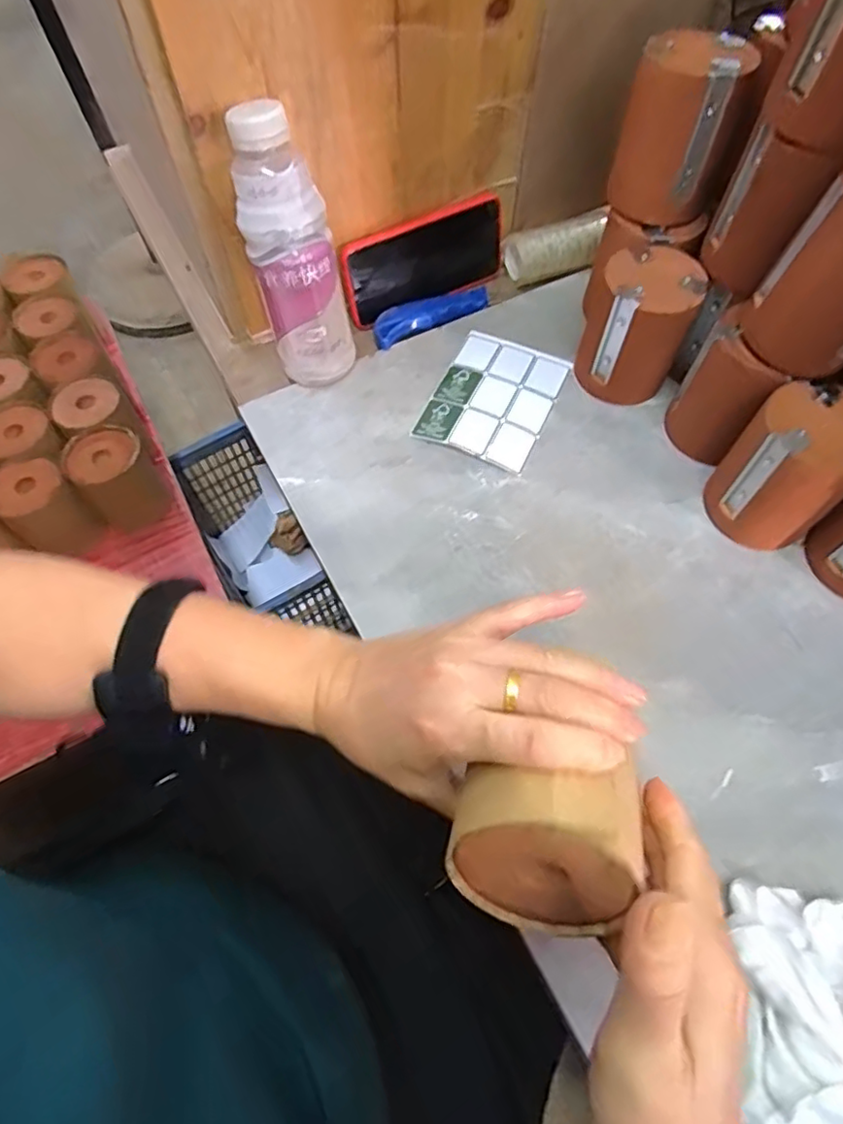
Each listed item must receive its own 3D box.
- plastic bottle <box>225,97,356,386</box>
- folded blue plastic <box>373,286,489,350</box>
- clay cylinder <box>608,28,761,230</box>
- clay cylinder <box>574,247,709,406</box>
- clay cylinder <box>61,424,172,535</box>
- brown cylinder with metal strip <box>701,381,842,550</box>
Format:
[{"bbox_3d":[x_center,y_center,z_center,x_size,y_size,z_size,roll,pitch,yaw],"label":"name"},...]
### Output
[{"bbox_3d":[-0.097,-0.231,0.478,0.065,0.194,0.073,-11,63,-5],"label":"plastic bottle"},{"bbox_3d":[0.010,-0.240,0.582,0.126,0.016,0.034,-28,66,-13],"label":"folded blue plastic"},{"bbox_3d":[0.192,-0.323,0.461,0.080,0.106,0.067,16,65,8],"label":"clay cylinder"},{"bbox_3d":[0.179,-0.194,0.508,0.077,0.102,0.072,0,62,0],"label":"clay cylinder"},{"bbox_3d":[-0.365,-0.100,0.732,0.083,0.101,0.081,0,64,0],"label":"clay cylinder"},{"bbox_3d":[0.266,-0.065,0.441,0.074,0.101,0.077,0,62,0],"label":"brown cylinder with metal strip"}]

